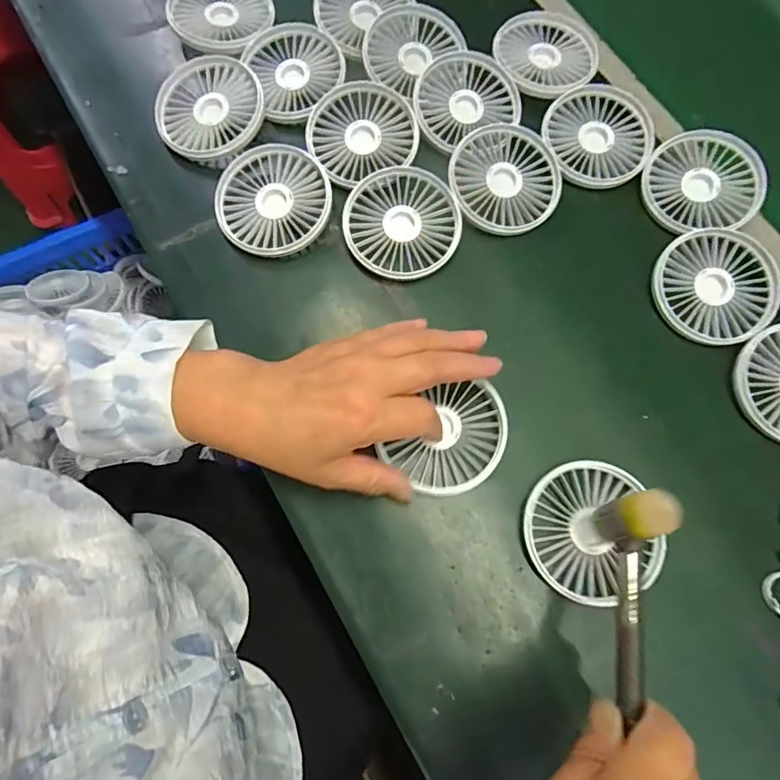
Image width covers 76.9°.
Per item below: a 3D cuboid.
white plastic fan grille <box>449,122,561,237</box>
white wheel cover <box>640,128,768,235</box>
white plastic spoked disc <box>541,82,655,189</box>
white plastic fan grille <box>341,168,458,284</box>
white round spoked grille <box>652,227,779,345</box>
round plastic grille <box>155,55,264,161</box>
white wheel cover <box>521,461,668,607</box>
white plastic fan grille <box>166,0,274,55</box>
[{"bbox_3d":[0.091,-0.167,0.386,0.084,0.015,0.093,13,75,3],"label":"white plastic fan grille"},{"bbox_3d":[0.244,-0.163,0.381,0.085,0.013,0.084,-11,75,-4],"label":"white wheel cover"},{"bbox_3d":[0.174,-0.208,0.397,0.089,0.009,0.086,0,75,-1],"label":"white plastic spoked disc"},{"bbox_3d":[0.010,-0.126,0.370,0.087,0.016,0.083,-39,79,-10],"label":"white plastic fan grille"},{"bbox_3d":[0.242,-0.077,0.363,0.089,0.013,0.084,0,75,-1],"label":"white round spoked grille"},{"bbox_3d":[-0.147,-0.229,0.398,0.084,0.021,0.086,0,75,-1],"label":"round plastic grille"},{"bbox_3d":[0.128,0.090,0.315,0.080,0.009,0.083,-12,75,-4],"label":"white wheel cover"},{"bbox_3d":[-0.144,-0.325,0.428,0.087,0.015,0.089,-27,77,-8],"label":"white plastic fan grille"}]

